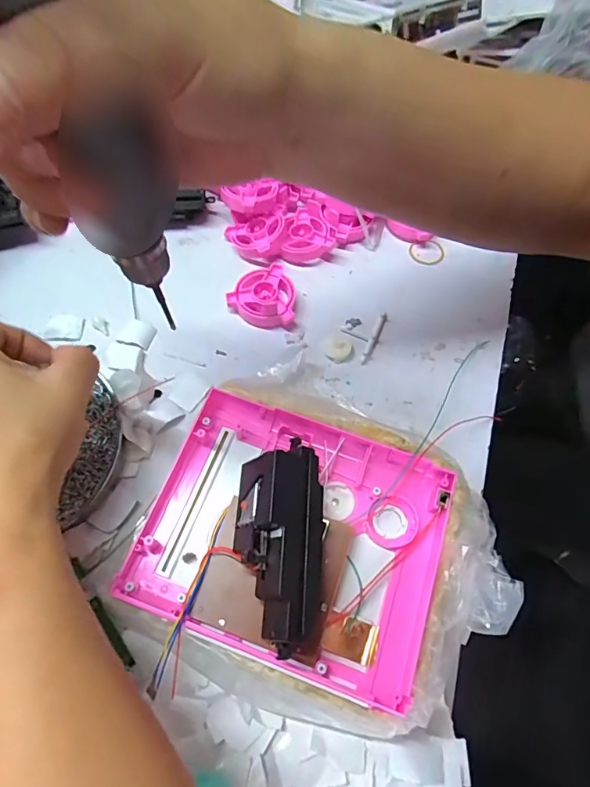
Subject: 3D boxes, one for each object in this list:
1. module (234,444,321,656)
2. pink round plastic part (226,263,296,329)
[{"bbox_3d":[-0.009,0.080,0.251,0.046,0.041,0.099,2,65,-2],"label":"module"},{"bbox_3d":[-0.027,-0.081,0.377,0.052,0.015,0.056,1,65,-3],"label":"pink round plastic part"}]

